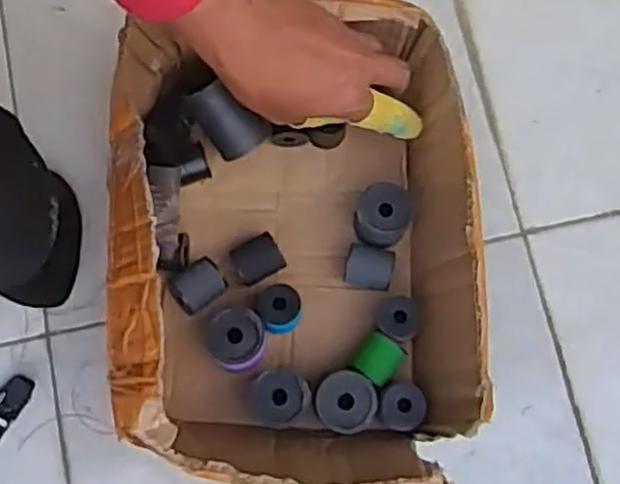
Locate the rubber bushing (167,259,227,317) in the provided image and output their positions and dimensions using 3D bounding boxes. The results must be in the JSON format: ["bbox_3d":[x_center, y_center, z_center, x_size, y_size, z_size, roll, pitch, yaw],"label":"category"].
[{"bbox_3d":[-0.088,0.036,0.619,0.041,0.036,0.032,-38,80,-8],"label":"rubber bushing"}]

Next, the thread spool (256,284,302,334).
[{"bbox_3d":[-0.024,0.054,0.612,0.033,0.042,0.036,0,77,0],"label":"thread spool"}]

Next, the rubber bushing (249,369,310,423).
[{"bbox_3d":[-0.022,0.117,0.587,0.044,0.055,0.038,2,77,0],"label":"rubber bushing"}]

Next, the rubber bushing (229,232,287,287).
[{"bbox_3d":[-0.042,0.015,0.627,0.039,0.033,0.032,-26,79,-6],"label":"rubber bushing"}]

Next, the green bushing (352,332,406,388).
[{"bbox_3d":[0.053,0.092,0.604,0.033,0.036,0.035,39,80,8],"label":"green bushing"}]

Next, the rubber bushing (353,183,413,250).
[{"bbox_3d":[0.057,-0.018,0.625,0.041,0.046,0.047,16,77,3],"label":"rubber bushing"}]

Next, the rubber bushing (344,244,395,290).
[{"bbox_3d":[0.047,0.022,0.629,0.037,0.027,0.031,13,77,3],"label":"rubber bushing"}]

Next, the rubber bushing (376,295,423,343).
[{"bbox_3d":[0.070,0.062,0.611,0.034,0.037,0.034,0,77,0],"label":"rubber bushing"}]

